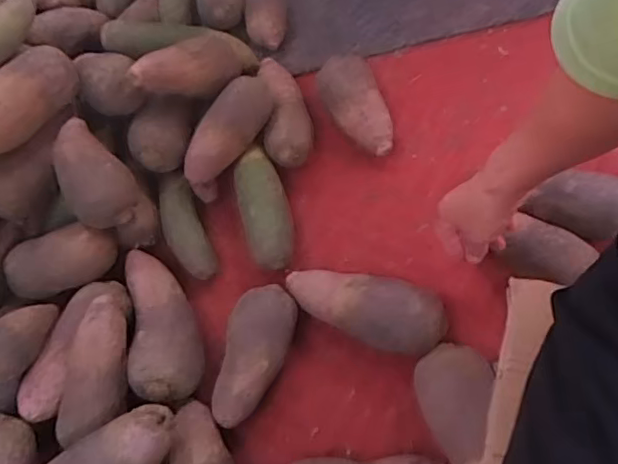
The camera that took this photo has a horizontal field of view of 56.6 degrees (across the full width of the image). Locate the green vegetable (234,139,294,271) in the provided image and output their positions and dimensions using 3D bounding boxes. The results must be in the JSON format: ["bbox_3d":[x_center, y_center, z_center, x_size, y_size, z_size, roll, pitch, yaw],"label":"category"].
[{"bbox_3d":[-0.055,-0.028,0.705,0.059,0.047,0.158,-15,65,-3],"label":"green vegetable"}]

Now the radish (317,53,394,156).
[{"bbox_3d":[0.062,-0.164,0.751,0.073,0.054,0.148,-23,66,-6],"label":"radish"}]

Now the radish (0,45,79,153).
[{"bbox_3d":[-0.315,-0.144,0.620,0.049,0.067,0.150,27,55,12],"label":"radish"}]

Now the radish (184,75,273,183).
[{"bbox_3d":[-0.096,-0.123,0.695,0.050,0.050,0.144,30,71,16],"label":"radish"}]

